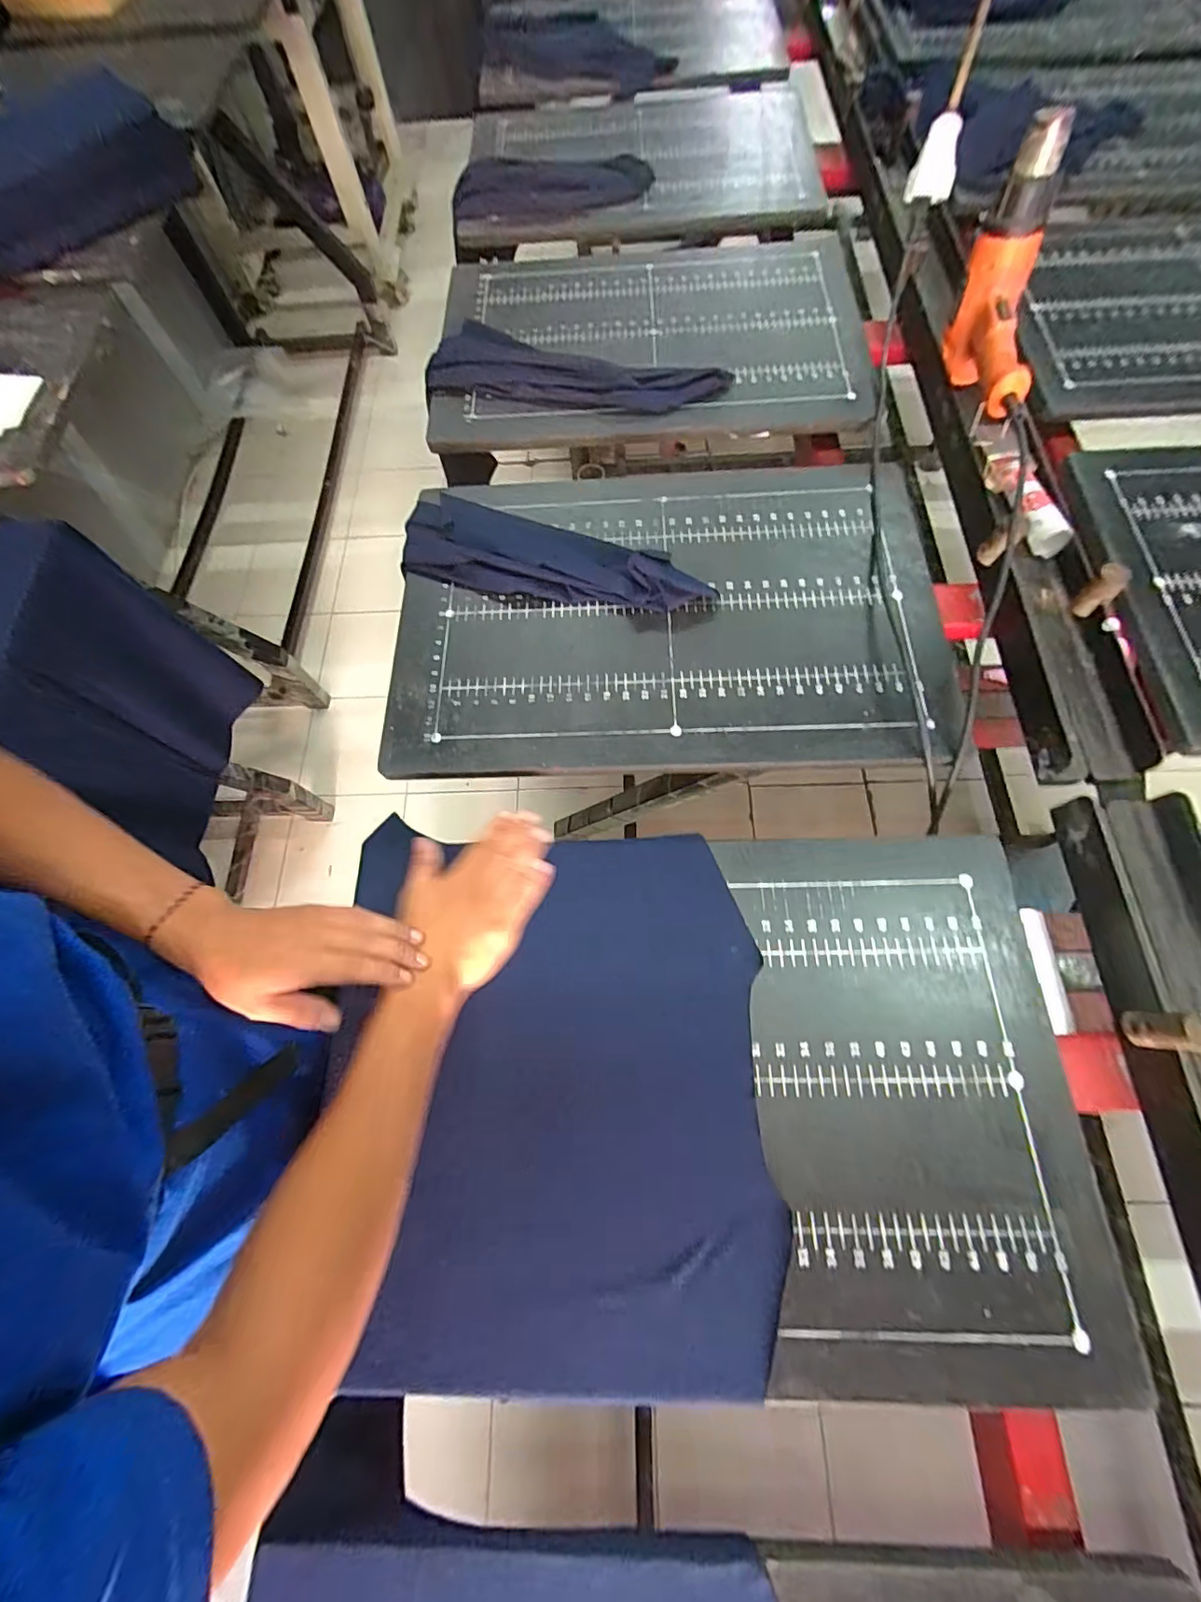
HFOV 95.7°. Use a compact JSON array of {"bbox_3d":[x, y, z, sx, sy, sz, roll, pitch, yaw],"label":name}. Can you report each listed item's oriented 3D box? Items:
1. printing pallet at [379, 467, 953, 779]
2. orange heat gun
[{"bbox_3d":[0.071,-0.213,0.605,0.596,0.029,0.386,-2,70,1],"label":"printing pallet"},{"bbox_3d":[0.427,-0.524,0.577,0.067,0.215,0.178,7,70,6],"label":"orange heat gun"}]

